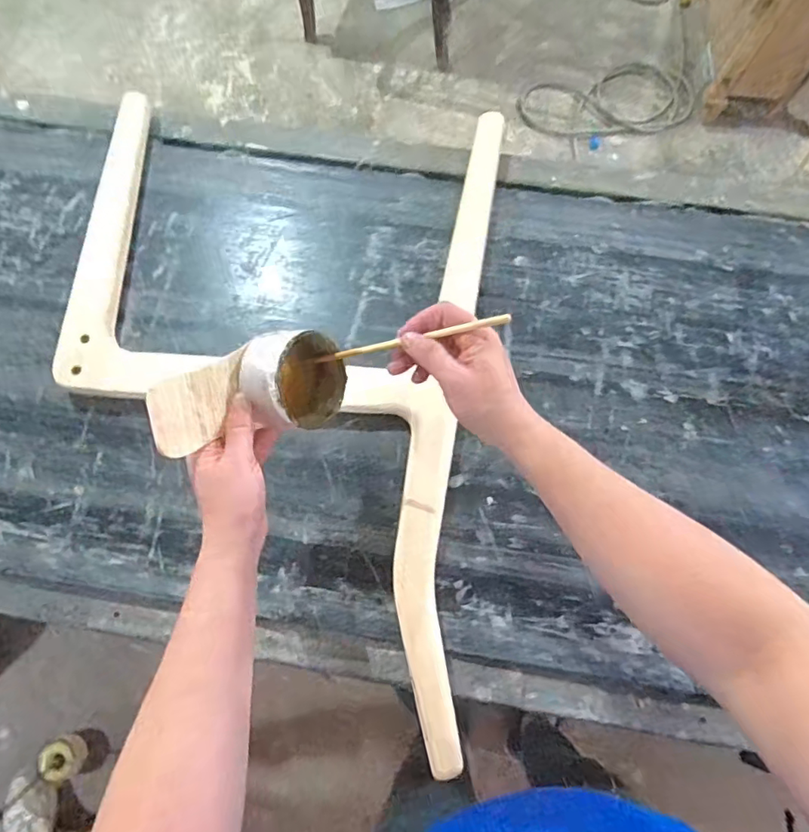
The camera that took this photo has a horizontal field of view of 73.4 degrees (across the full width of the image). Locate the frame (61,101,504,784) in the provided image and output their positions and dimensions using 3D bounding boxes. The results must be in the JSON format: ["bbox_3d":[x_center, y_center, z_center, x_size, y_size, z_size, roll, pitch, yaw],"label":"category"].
[{"bbox_3d":[-0.168,-0.052,0.638,0.513,0.041,0.747,5,75,2],"label":"frame"}]

